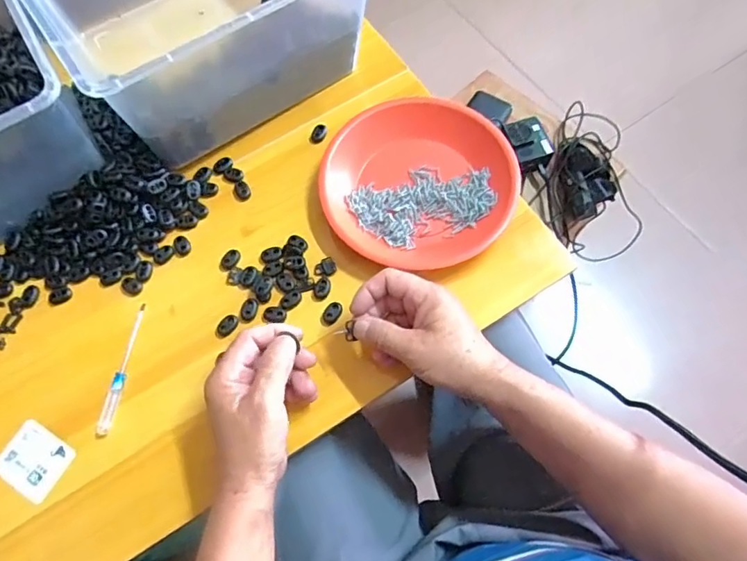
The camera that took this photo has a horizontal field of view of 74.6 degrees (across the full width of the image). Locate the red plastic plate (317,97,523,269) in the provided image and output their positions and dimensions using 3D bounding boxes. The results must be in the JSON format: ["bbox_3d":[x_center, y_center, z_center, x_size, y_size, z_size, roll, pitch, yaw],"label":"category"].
[{"bbox_3d":[0.044,-0.100,0.500,0.186,0.040,0.177,-1,65,2],"label":"red plastic plate"}]

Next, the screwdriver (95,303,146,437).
[{"bbox_3d":[-0.231,0.081,0.454,0.013,0.006,0.121,6,65,6],"label":"screwdriver"}]

